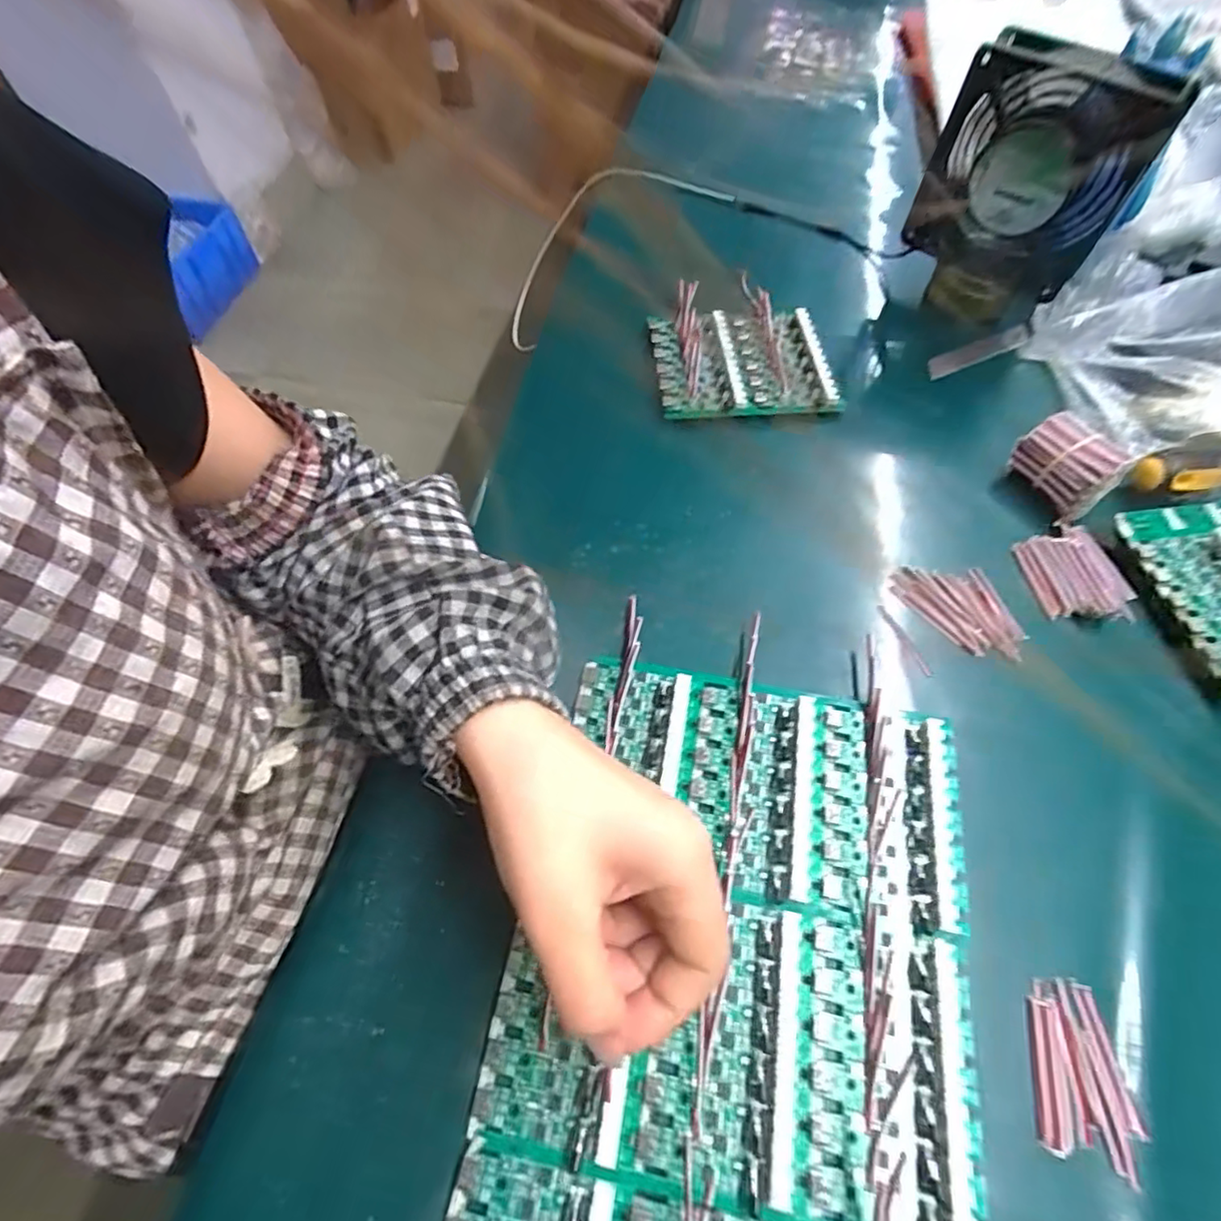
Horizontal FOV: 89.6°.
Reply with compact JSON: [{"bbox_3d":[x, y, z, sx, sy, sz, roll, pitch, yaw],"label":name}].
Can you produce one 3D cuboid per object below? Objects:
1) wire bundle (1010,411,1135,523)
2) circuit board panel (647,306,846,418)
[{"bbox_3d":[0.279,-0.090,0.371,0.034,0.032,0.054,-25,63,-14],"label":"wire bundle"},{"bbox_3d":[0.091,-0.178,0.436,0.117,0.017,0.100,-5,60,-3],"label":"circuit board panel"}]

